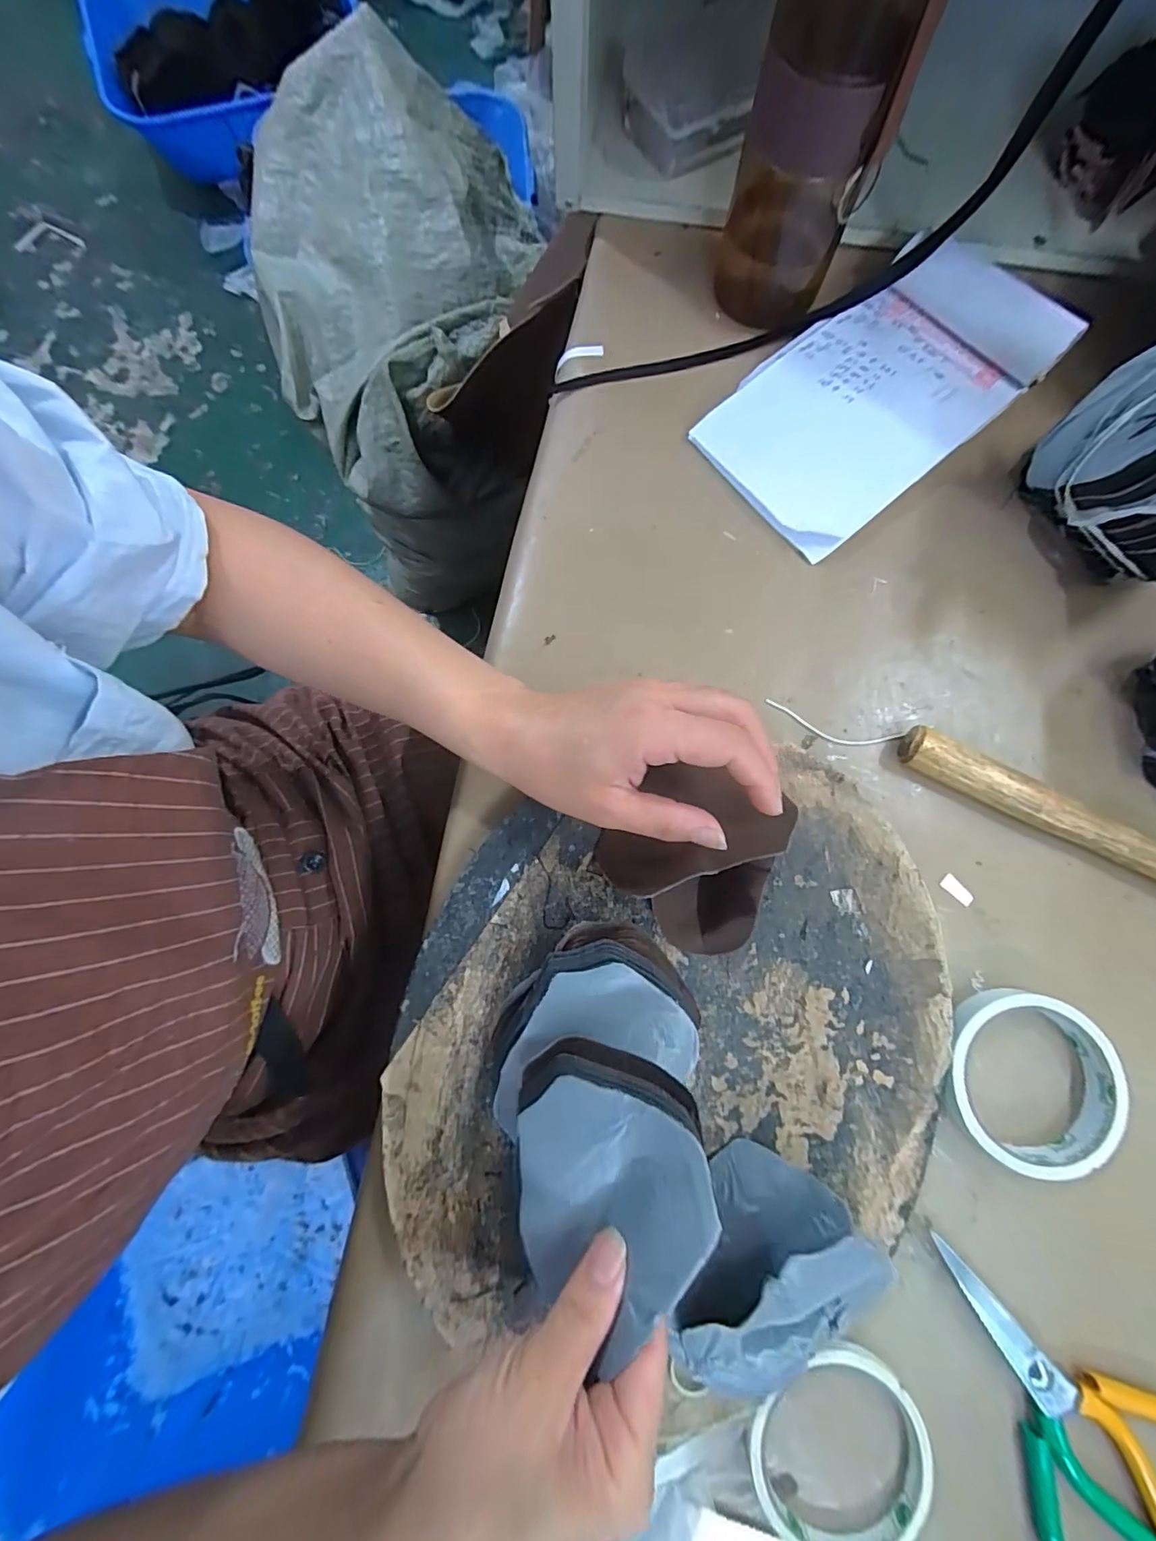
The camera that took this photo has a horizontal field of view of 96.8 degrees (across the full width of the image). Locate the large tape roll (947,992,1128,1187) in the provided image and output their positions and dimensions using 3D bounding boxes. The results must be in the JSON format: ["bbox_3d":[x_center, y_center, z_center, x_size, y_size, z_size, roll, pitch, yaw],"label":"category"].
[{"bbox_3d":[0.244,0.168,0.281,0.083,0.024,0.089,0,80,1],"label":"large tape roll"}]

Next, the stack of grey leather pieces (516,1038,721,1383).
[{"bbox_3d":[0.009,0.177,0.228,0.095,0.018,0.105,-29,64,16],"label":"stack of grey leather pieces"}]

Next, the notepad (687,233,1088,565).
[{"bbox_3d":[0.204,-0.262,0.353,0.234,0.030,0.136,-38,81,-5],"label":"notepad"}]

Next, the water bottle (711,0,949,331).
[{"bbox_3d":[0.138,-0.378,0.277,0.077,0.221,0.064,11,80,3],"label":"water bottle"}]

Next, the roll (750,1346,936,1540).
[{"bbox_3d":[0.131,0.341,0.257,0.087,0.012,0.091,0,80,1],"label":"roll"}]

